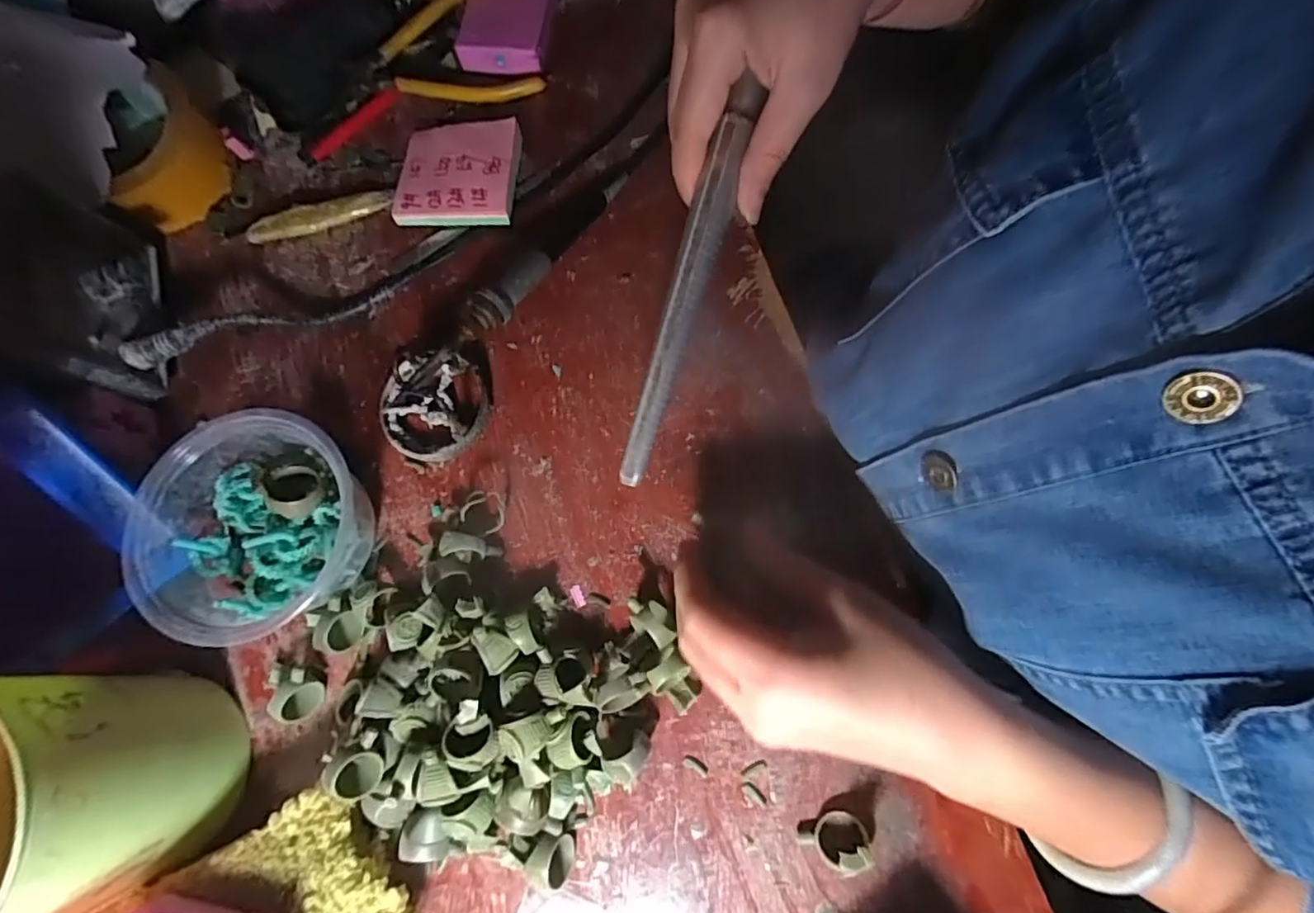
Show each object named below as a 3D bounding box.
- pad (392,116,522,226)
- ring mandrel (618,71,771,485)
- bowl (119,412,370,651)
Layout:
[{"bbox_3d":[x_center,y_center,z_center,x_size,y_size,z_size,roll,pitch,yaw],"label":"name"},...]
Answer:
[{"bbox_3d":[-0.132,-0.190,0.395,0.077,0.016,0.075,1,74,4],"label":"pad"},{"bbox_3d":[0.015,-0.085,0.295,0.018,0.014,0.202,17,90,7],"label":"ring mandrel"},{"bbox_3d":[-0.213,0.041,0.313,0.104,0.058,0.109,-1,74,4],"label":"bowl"}]

